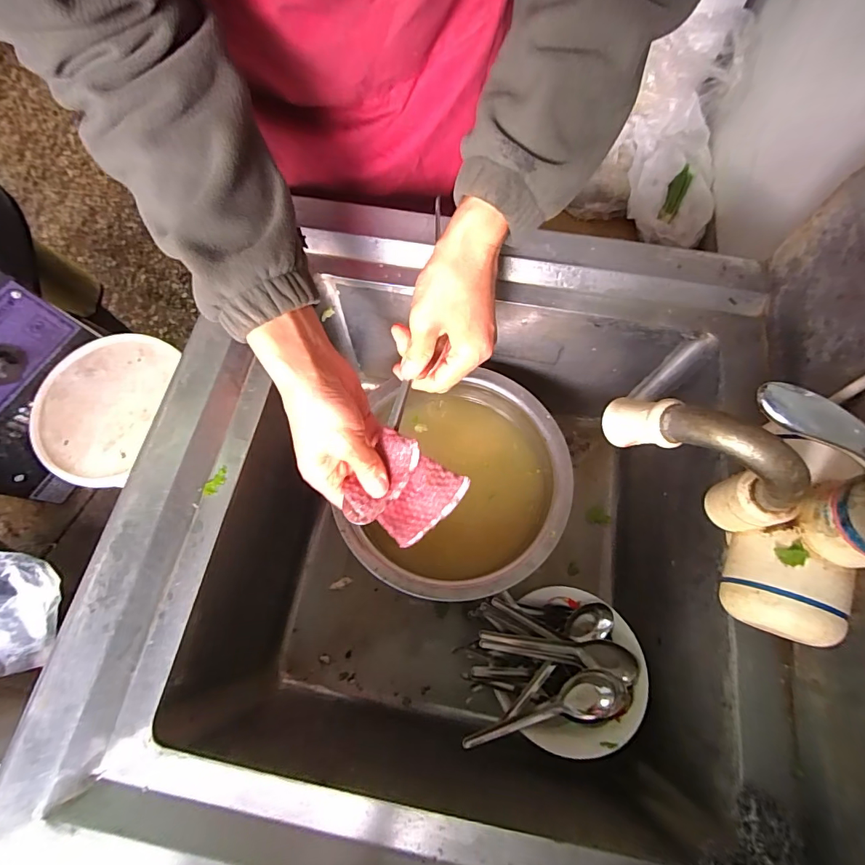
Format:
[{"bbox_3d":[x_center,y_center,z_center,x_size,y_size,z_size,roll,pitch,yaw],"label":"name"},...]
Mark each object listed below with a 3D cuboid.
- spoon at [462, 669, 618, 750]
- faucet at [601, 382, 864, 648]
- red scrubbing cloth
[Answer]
[{"bbox_3d":[0.107,0.272,0.429,0.157,0.035,0.036,-14,70,-3],"label":"spoon"},{"bbox_3d":[0.188,0.034,0.251,0.070,0.136,0.179,-31,72,-9],"label":"faucet"},{"bbox_3d":[-0.026,0.056,0.396,0.089,0.056,0.080,29,73,11],"label":"red scrubbing cloth"}]

